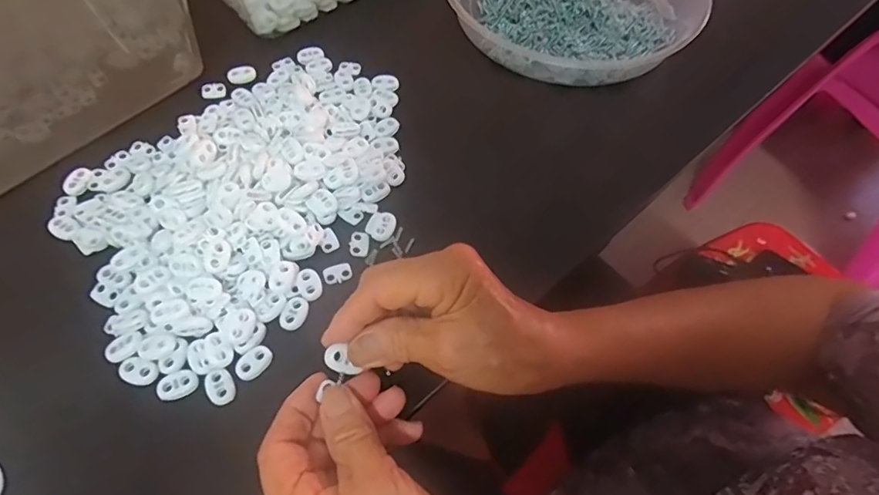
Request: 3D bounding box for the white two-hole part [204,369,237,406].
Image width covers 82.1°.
[{"bbox_3d":[-0.130,0.082,0.299,0.016,0.006,0.022,-30,67,-17],"label":"white two-hole part"}]

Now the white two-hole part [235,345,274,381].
[{"bbox_3d":[-0.112,0.070,0.307,0.015,0.006,0.022,39,67,17],"label":"white two-hole part"}]

